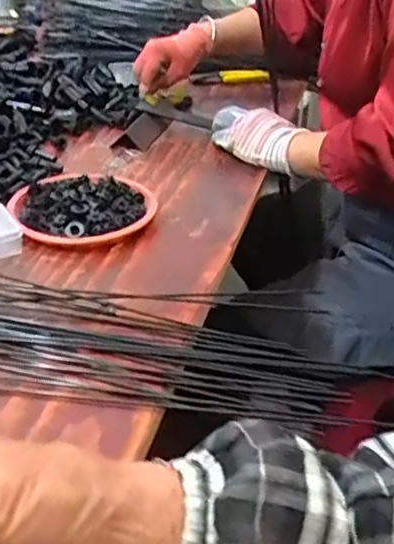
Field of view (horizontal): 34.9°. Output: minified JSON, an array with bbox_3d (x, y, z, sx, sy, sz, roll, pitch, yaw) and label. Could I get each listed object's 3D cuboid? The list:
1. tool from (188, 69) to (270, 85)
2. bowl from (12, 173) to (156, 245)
[{"bbox_3d":[0.060,-0.340,1.092,0.164,0.024,0.022,11,29,40],"label":"tool"},{"bbox_3d":[-0.122,-0.073,0.691,0.153,0.025,0.148,1,32,-1],"label":"bowl"}]

